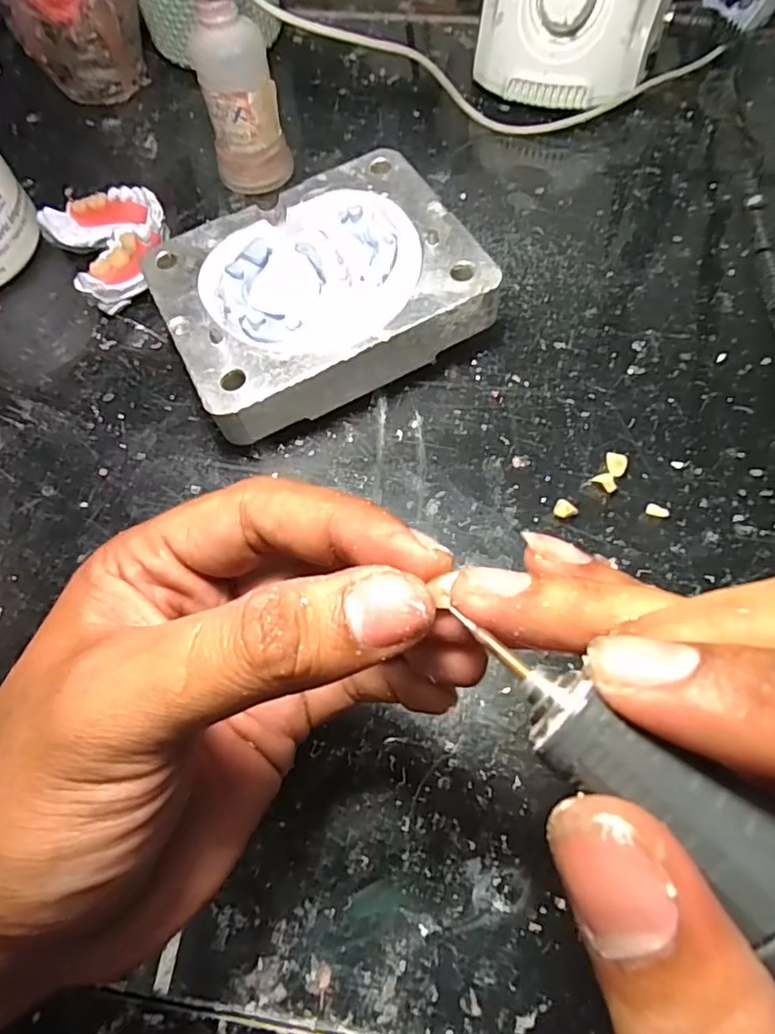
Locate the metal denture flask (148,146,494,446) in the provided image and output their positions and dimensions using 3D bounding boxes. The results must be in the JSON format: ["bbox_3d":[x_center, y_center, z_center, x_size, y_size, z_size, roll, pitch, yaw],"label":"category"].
[{"bbox_3d":[-0.033,-0.103,0.274,0.135,0.044,0.106,-27,69,-9],"label":"metal denture flask"}]

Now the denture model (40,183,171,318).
[{"bbox_3d":[-0.140,-0.139,0.299,0.055,0.033,0.060,-1,67,1],"label":"denture model"}]

